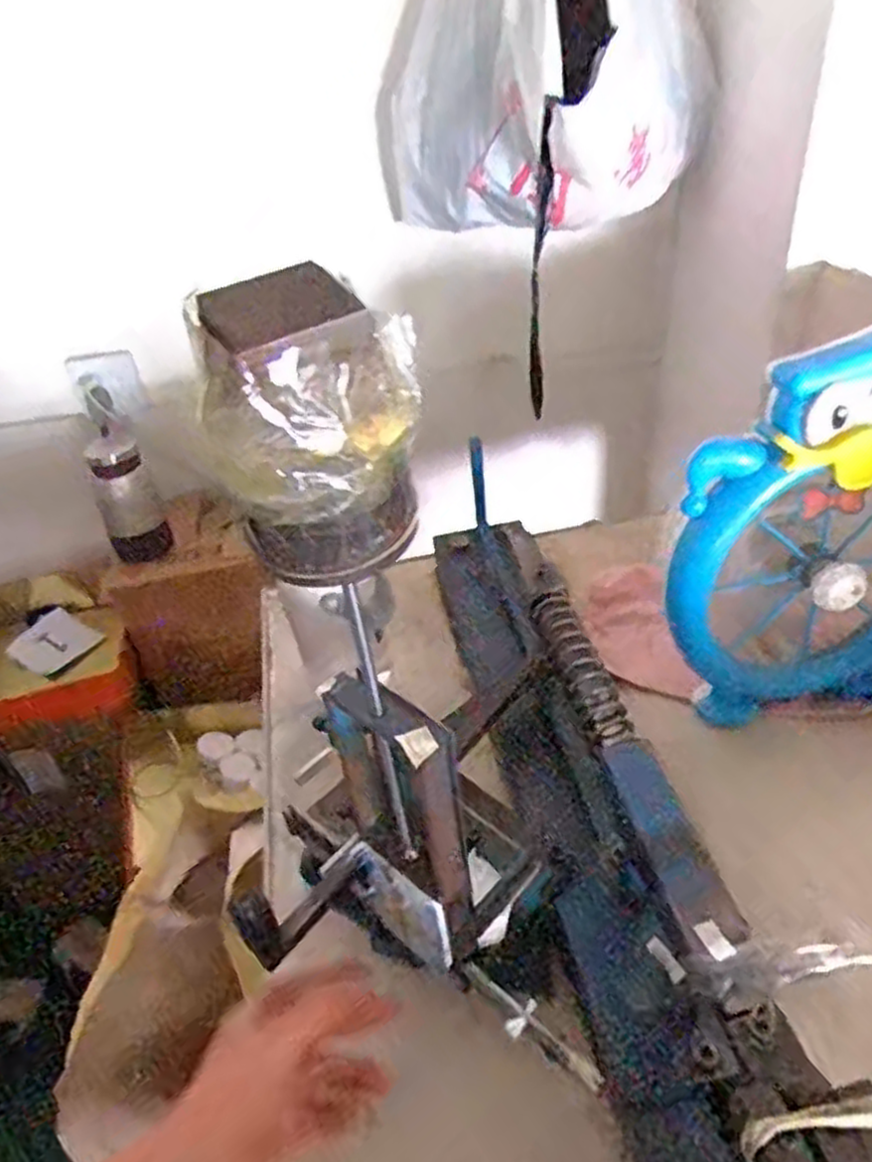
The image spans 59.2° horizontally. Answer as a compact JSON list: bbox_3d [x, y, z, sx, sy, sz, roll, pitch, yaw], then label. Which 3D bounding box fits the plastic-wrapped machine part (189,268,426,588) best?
[{"bbox_3d":[-0.037,-0.047,0.241,0.061,0.083,0.060,-10,38,-4],"label":"plastic-wrapped machine part"}]

